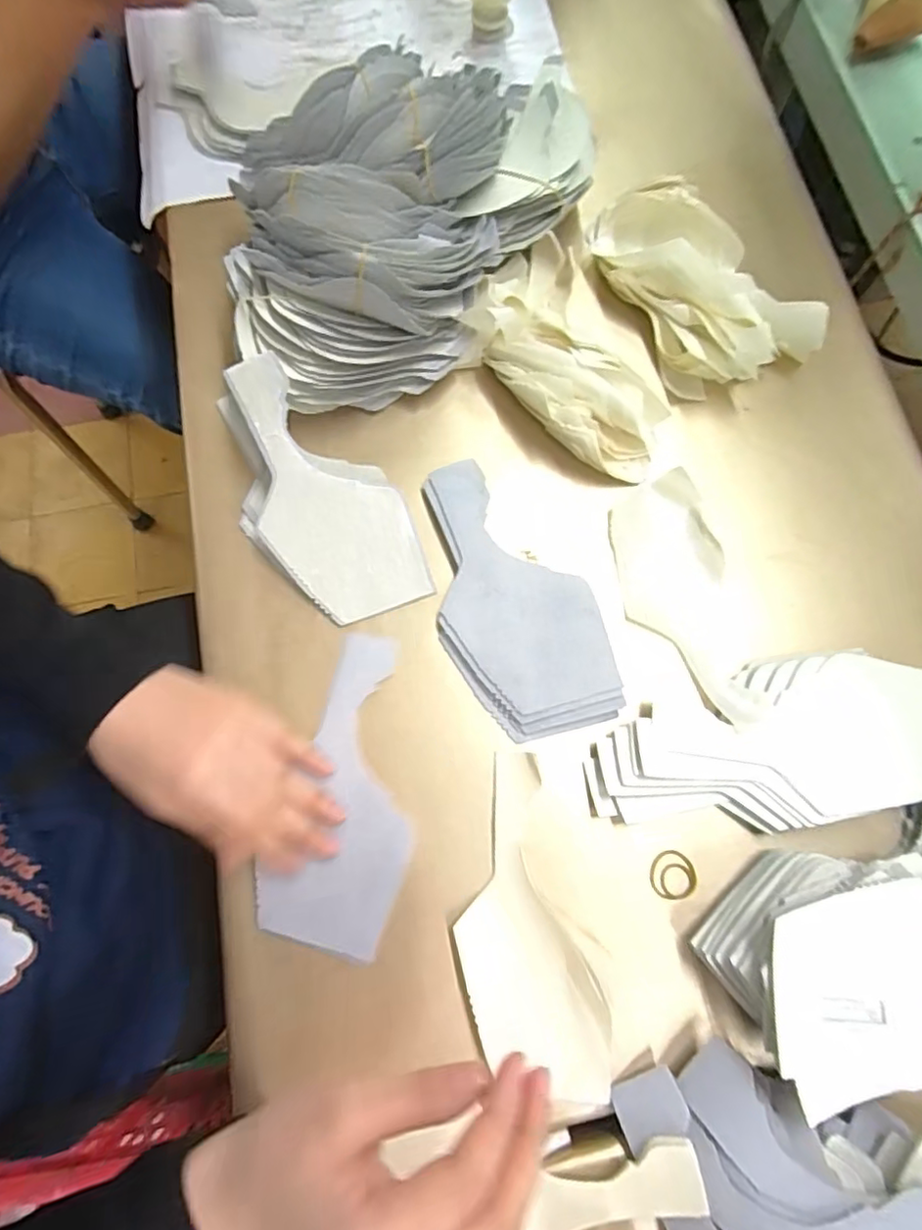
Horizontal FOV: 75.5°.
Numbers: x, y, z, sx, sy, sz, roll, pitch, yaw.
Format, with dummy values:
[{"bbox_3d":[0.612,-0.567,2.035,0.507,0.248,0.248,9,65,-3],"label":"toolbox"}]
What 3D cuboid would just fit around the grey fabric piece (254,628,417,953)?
[{"bbox_3d":[-0.072,0.103,0.361,0.081,0.011,0.182,1,73,-1],"label":"grey fabric piece"}]

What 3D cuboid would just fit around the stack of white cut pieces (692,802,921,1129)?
[{"bbox_3d":[0.234,0.175,0.324,0.191,0.050,0.106,-17,75,-6],"label":"stack of white cut pieces"}]

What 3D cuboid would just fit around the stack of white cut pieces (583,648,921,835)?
[{"bbox_3d":[0.188,0.079,0.362,0.217,0.027,0.094,-9,74,-4],"label":"stack of white cut pieces"}]

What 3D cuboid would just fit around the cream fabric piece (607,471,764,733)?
[{"bbox_3d":[0.146,-0.012,0.396,0.068,0.015,0.171,-7,74,-3],"label":"cream fabric piece"}]

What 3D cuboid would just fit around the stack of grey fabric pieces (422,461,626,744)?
[{"bbox_3d":[0.035,-0.015,0.392,0.097,0.012,0.187,-13,74,-5],"label":"stack of grey fabric pieces"}]

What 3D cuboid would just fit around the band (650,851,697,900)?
[{"bbox_3d":[0.126,0.155,0.354,0.026,0.004,0.026,-8,74,-4],"label":"band"}]

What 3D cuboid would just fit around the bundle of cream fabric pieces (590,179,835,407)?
[{"bbox_3d":[0.172,-0.248,0.441,0.101,0.051,0.176,-26,76,-8],"label":"bundle of cream fabric pieces"}]

